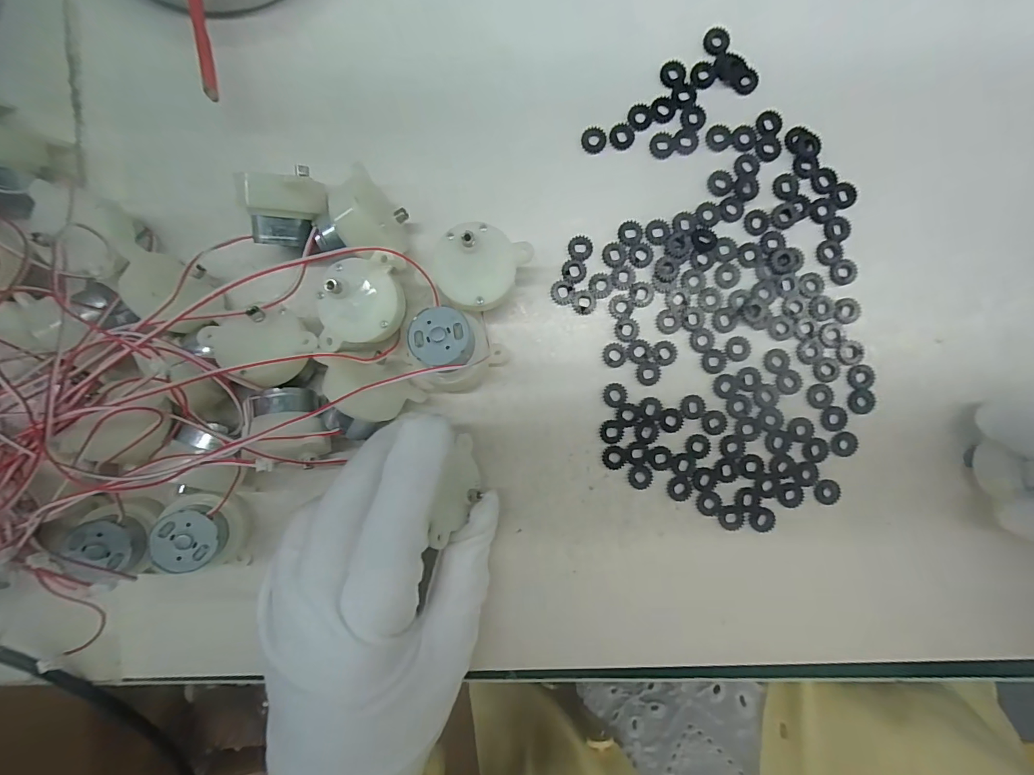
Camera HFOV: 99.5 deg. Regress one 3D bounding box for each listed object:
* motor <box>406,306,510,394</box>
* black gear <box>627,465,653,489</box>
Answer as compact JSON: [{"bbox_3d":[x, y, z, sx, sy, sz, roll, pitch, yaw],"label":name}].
[{"bbox_3d":[-0.024,-0.014,0.180,0.037,0.031,0.034,0,92,2],"label":"motor"},{"bbox_3d":[0.054,0.039,0.190,0.010,0.004,0.010,0,92,2],"label":"black gear"}]

